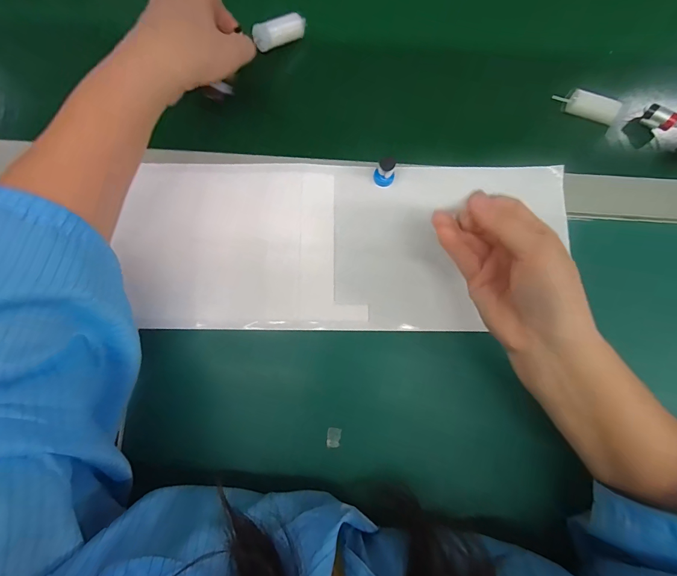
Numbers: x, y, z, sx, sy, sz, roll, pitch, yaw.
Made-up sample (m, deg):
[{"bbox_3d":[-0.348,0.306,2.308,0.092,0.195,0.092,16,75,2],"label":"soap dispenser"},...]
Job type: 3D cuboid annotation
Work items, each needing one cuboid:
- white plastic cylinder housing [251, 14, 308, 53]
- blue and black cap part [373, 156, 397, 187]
[{"bbox_3d":[-0.055,-0.245,0.328,0.053,0.019,0.017,-33,78,-10],"label":"white plastic cylinder housing"},{"bbox_3d":[0.043,-0.107,0.307,0.018,0.029,0.021,16,75,3],"label":"blue and black cap part"}]

